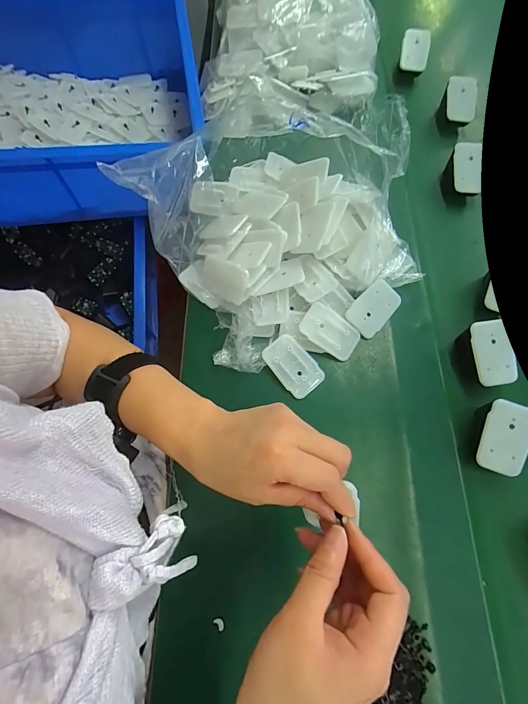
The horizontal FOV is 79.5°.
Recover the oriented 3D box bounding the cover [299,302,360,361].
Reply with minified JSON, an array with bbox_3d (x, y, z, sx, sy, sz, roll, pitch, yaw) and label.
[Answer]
[{"bbox_3d":[0.077,-0.024,0.365,0.068,0.006,0.044,36,82,-5],"label":"cover"}]

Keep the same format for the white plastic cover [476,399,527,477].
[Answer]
[{"bbox_3d":[0.235,0.083,0.307,0.043,0.004,0.067,19,92,9],"label":"white plastic cover"}]

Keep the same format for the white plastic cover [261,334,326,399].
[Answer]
[{"bbox_3d":[0.033,0.015,0.359,0.043,0.011,0.068,-41,77,-14],"label":"white plastic cover"}]

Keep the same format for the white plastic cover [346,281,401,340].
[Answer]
[{"bbox_3d":[0.129,-0.053,0.373,0.042,0.012,0.065,42,75,12],"label":"white plastic cover"}]

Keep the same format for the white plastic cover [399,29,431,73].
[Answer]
[{"bbox_3d":[0.237,-0.473,0.499,0.062,0.048,0.008,-16,39,-24],"label":"white plastic cover"}]

